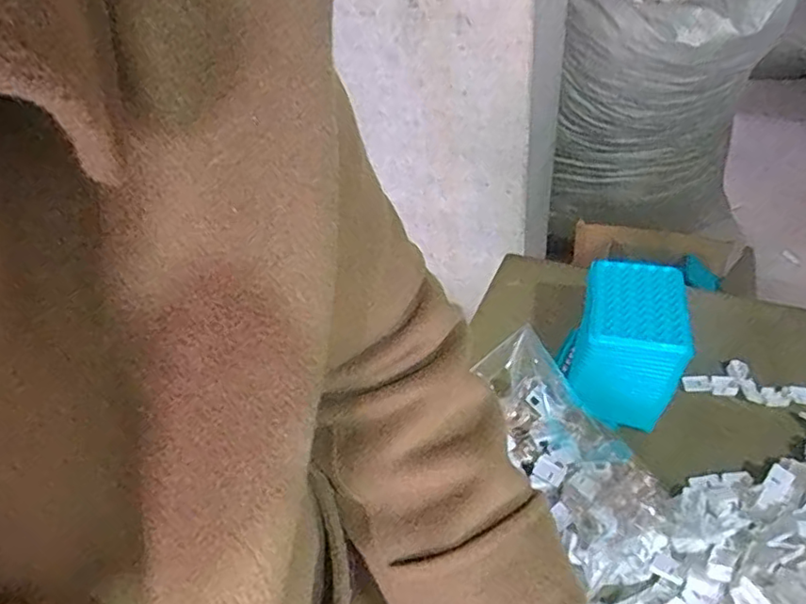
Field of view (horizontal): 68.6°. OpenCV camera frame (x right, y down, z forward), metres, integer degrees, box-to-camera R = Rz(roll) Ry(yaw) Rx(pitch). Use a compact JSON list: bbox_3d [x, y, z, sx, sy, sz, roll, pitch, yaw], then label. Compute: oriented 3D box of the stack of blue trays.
[{"bbox_3d":[0.232,0.041,0.619,0.113,0.115,0.138,11,43,21],"label":"stack of blue trays"}]

